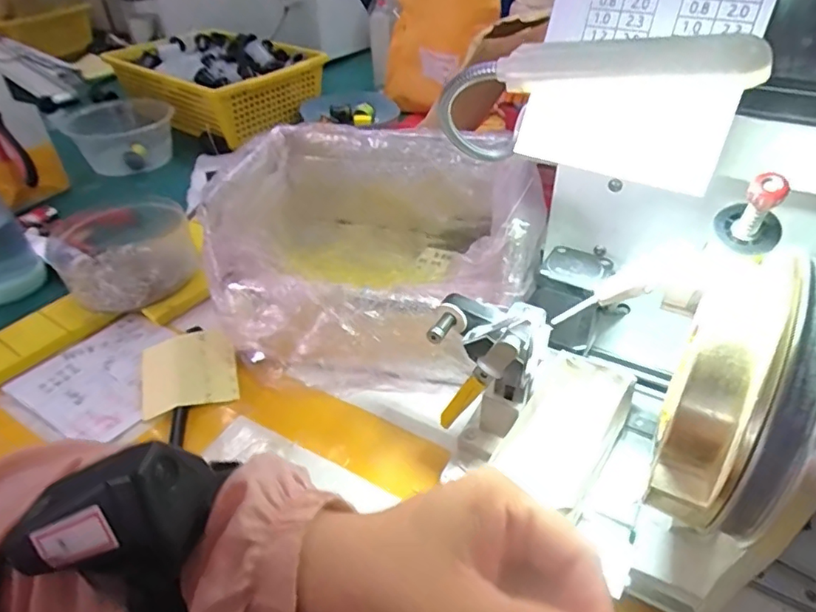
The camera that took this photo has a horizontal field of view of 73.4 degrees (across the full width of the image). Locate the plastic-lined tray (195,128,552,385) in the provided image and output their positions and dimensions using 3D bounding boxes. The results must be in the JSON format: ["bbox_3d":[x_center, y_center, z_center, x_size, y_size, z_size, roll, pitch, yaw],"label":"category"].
[{"bbox_3d":[-0.024,-0.045,0.445,0.232,0.128,0.182,4,40,7],"label":"plastic-lined tray"}]

